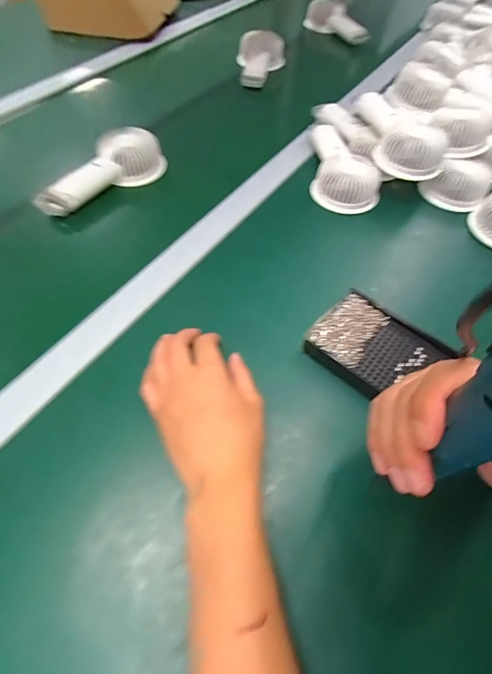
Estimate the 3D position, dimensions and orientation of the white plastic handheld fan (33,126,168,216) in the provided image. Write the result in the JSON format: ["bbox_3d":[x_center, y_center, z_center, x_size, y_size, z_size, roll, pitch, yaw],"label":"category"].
[{"bbox_3d":[-0.198,-0.225,0.494,0.189,0.042,0.066,-38,67,-23],"label":"white plastic handheld fan"}]

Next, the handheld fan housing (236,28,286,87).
[{"bbox_3d":[0.030,-0.522,0.693,0.091,0.051,0.156,2,58,-1],"label":"handheld fan housing"}]

